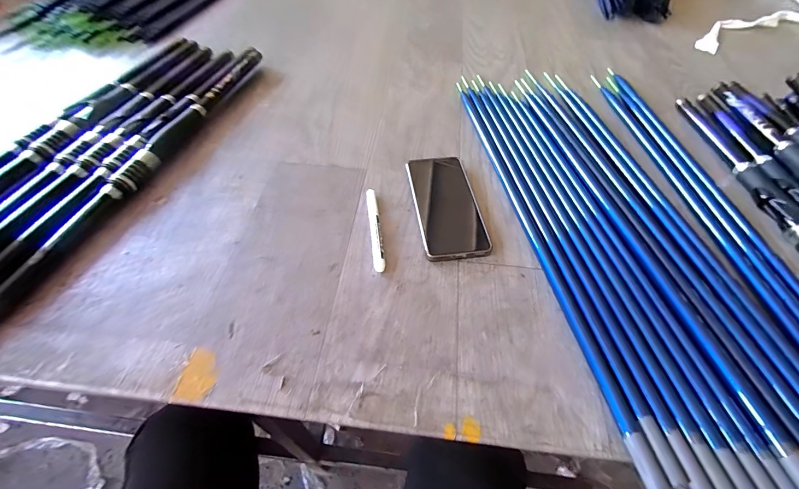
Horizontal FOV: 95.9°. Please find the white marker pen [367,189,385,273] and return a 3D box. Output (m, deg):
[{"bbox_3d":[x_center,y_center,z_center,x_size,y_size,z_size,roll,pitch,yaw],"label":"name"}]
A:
[{"bbox_3d":[-0.028,-0.019,0.422,0.013,0.011,0.117,-5,53,-5],"label":"white marker pen"}]

